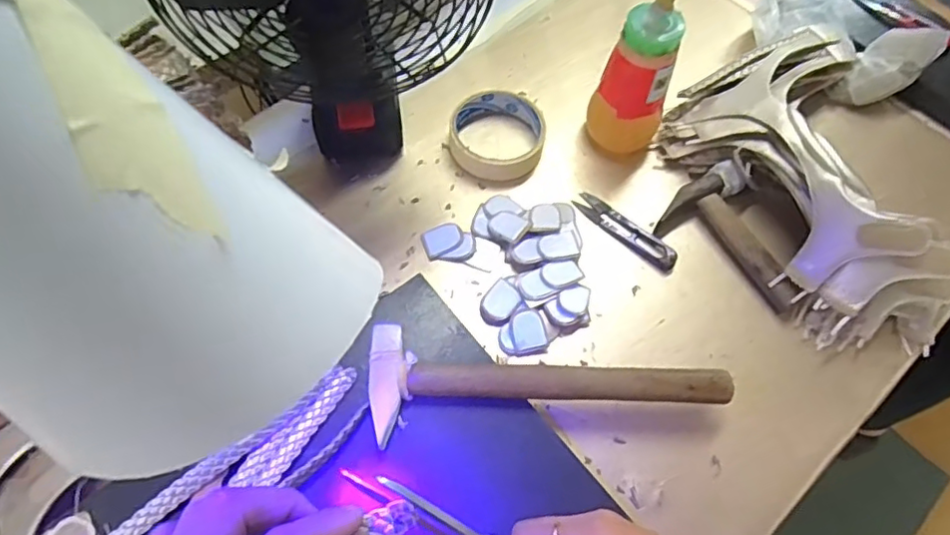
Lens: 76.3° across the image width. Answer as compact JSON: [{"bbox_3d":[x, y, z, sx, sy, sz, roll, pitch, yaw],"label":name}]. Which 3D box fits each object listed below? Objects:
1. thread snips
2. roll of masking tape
[{"bbox_3d":[0.129,-0.033,0.518,0.099,0.010,0.024,40,68,16],"label":"thread snips"},{"bbox_3d":[0.020,-0.121,0.549,0.086,0.023,0.089,1,63,-2],"label":"roll of masking tape"}]

